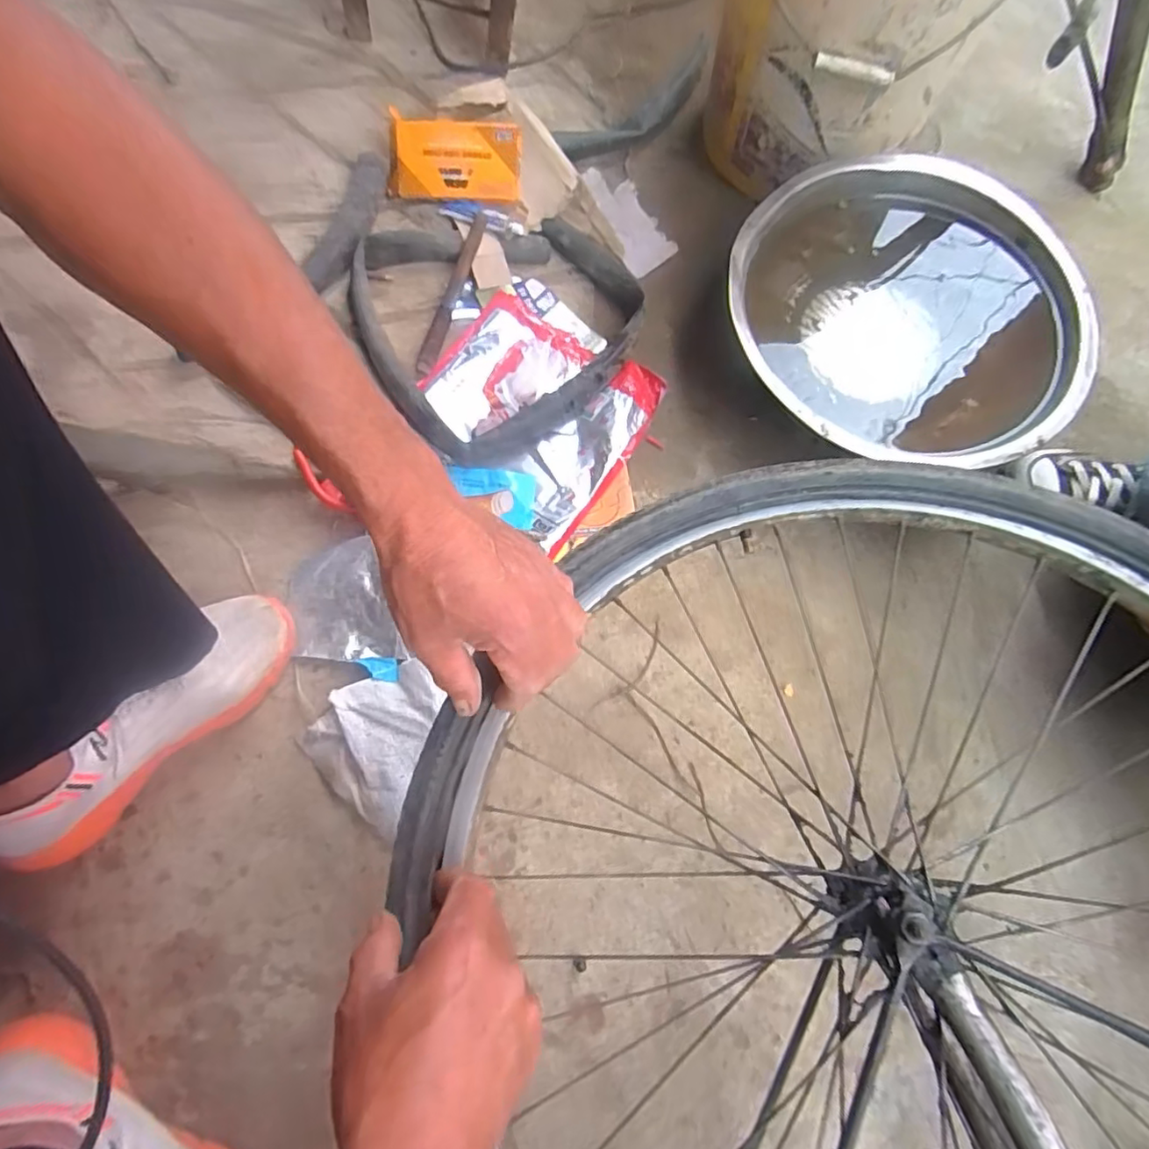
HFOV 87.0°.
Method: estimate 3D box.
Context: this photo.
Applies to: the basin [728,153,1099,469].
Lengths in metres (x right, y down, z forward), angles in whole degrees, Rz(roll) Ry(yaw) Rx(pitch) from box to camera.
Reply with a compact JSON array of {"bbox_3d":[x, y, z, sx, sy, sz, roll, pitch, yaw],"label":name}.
[{"bbox_3d":[0.358,-0.293,0.670,0.383,0.092,0.358,2,73,2],"label":"basin"}]

